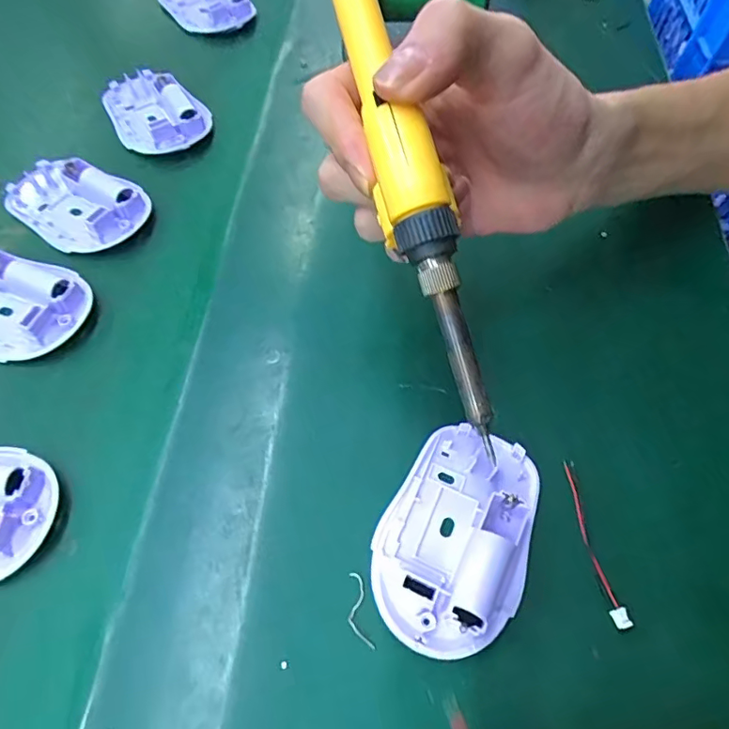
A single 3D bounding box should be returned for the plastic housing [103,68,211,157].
[{"bbox_3d":[-0.149,-0.179,0.366,0.054,0.023,0.086,-38,68,-22],"label":"plastic housing"}]

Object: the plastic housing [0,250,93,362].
[{"bbox_3d":[-0.192,-0.037,0.279,0.085,0.017,0.059,23,61,11],"label":"plastic housing"}]

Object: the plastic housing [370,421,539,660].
[{"bbox_3d":[0.039,0.070,0.222,0.060,0.018,0.094,18,60,8],"label":"plastic housing"}]

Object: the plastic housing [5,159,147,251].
[{"bbox_3d":[-0.175,-0.098,0.313,0.086,0.018,0.052,23,61,11],"label":"plastic housing"}]

